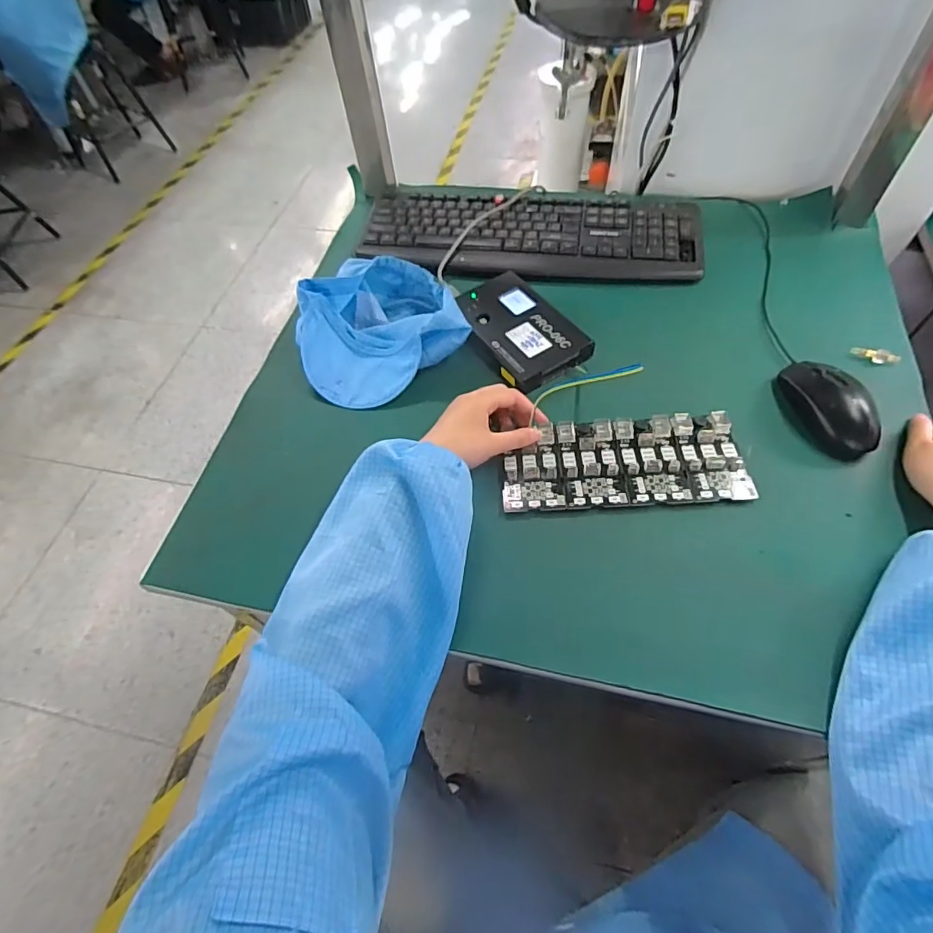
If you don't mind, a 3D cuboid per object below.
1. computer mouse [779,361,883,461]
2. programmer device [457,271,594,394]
[{"bbox_3d":[0.354,-0.060,0.505,0.057,0.033,0.110,-15,57,-5],"label":"computer mouse"},{"bbox_3d":[0.058,-0.158,0.590,0.103,0.020,0.159,-31,60,-14],"label":"programmer device"}]

